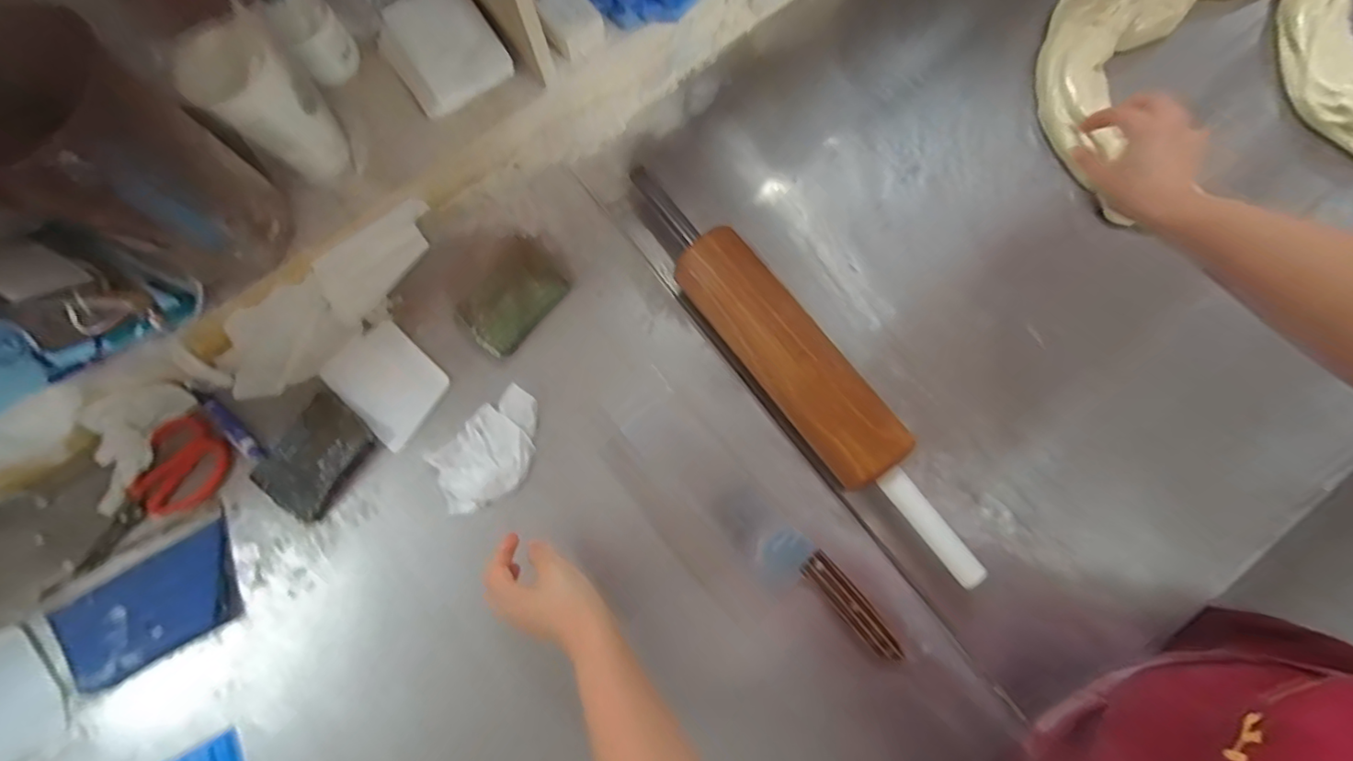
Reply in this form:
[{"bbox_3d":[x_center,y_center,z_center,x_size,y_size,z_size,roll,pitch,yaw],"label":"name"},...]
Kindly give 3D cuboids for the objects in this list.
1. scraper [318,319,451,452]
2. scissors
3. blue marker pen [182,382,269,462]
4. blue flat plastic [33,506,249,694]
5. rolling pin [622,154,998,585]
[{"bbox_3d":[-0.313,0.000,0.617,0.130,0.005,0.093,40,78,13],"label":"scraper"},{"bbox_3d":[-0.568,0.125,0.596,0.207,0.007,0.091,-40,81,-7],"label":"scissors"},{"bbox_3d":[-0.485,0.045,0.613,0.121,0.011,0.019,40,81,8],"label":"blue marker pen"},{"bbox_3d":[-0.531,0.220,0.563,0.180,0.013,0.117,-30,80,-5],"label":"blue flat plastic"},{"bbox_3d":[0.112,-0.022,0.572,0.085,0.075,0.522,-38,80,-7],"label":"rolling pin"}]

